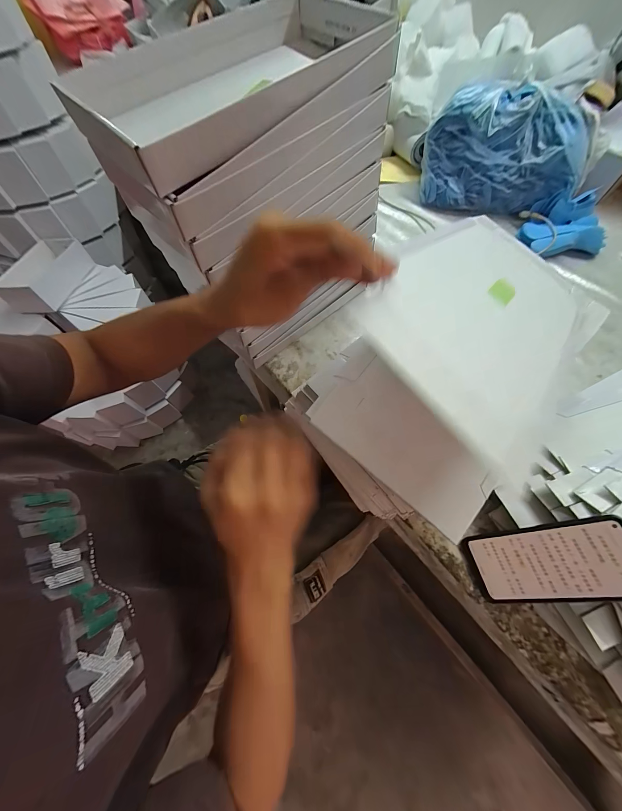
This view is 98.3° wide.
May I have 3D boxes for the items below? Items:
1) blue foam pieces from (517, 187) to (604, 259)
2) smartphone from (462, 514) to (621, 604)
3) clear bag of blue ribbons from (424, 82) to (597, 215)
[{"bbox_3d":[0.572,-0.410,0.607,0.211,0.072,0.138,-10,65,-4],"label":"blue foam pieces"},{"bbox_3d":[0.269,0.181,0.308,0.008,0.163,0.075,14,53,-44],"label":"smartphone"},{"bbox_3d":[0.433,-0.556,0.609,0.341,0.184,0.152,12,66,6],"label":"clear bag of blue ribbons"}]

